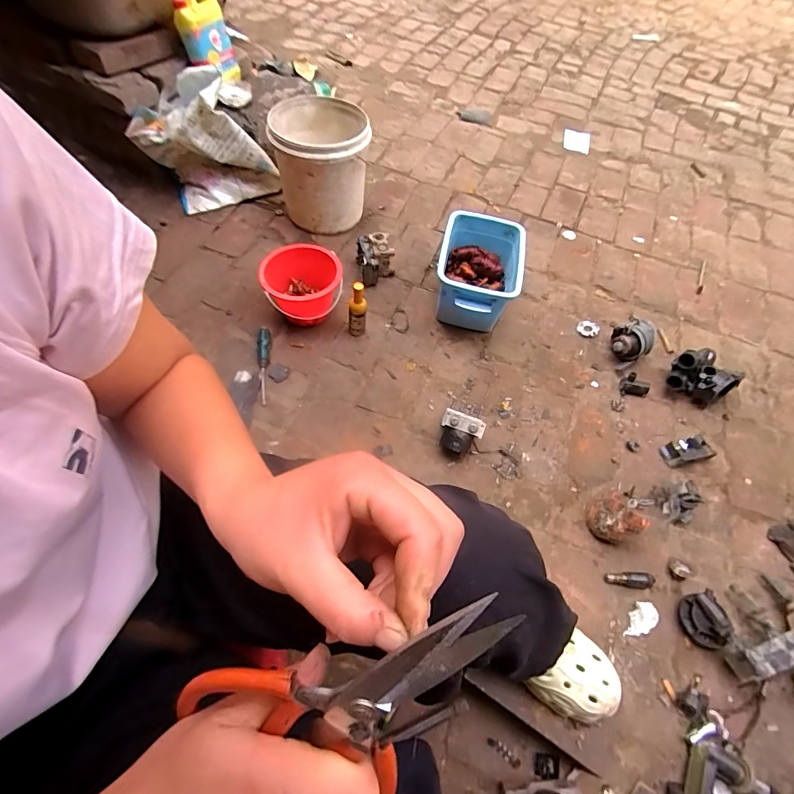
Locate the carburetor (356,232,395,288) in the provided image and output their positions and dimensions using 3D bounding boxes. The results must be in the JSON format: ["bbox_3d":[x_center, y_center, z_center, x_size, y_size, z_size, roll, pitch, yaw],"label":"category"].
[{"bbox_3d":[-0.054,-0.349,1.125,0.098,0.094,0.143,-4,57,-8],"label":"carburetor"}]

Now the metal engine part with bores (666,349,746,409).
[{"bbox_3d":[0.695,-0.042,0.976,0.106,0.086,0.125,-32,67,-22],"label":"metal engine part with bores"}]

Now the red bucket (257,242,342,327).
[{"bbox_3d":[-0.225,-0.268,1.031,0.176,0.142,0.192,2,59,-4],"label":"red bucket"}]

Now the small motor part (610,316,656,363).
[{"bbox_3d":[0.568,-0.134,1.030,0.090,0.090,0.088,2,59,-4],"label":"small motor part"}]

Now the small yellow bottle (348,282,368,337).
[{"bbox_3d":[-0.092,-0.198,0.992,0.042,0.154,0.038,0,57,-5],"label":"small yellow bottle"}]

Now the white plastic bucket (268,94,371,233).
[{"bbox_3d":[-0.212,-0.644,1.206,0.250,0.261,0.279,-3,59,-7],"label":"white plastic bucket"}]

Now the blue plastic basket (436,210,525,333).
[{"bbox_3d":[0.202,-0.301,1.081,0.201,0.154,0.289,13,59,2],"label":"blue plastic basket"}]

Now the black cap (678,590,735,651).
[{"bbox_3d":[0.525,0.383,0.726,0.070,0.029,0.082,-33,47,22],"label":"black cap"}]

